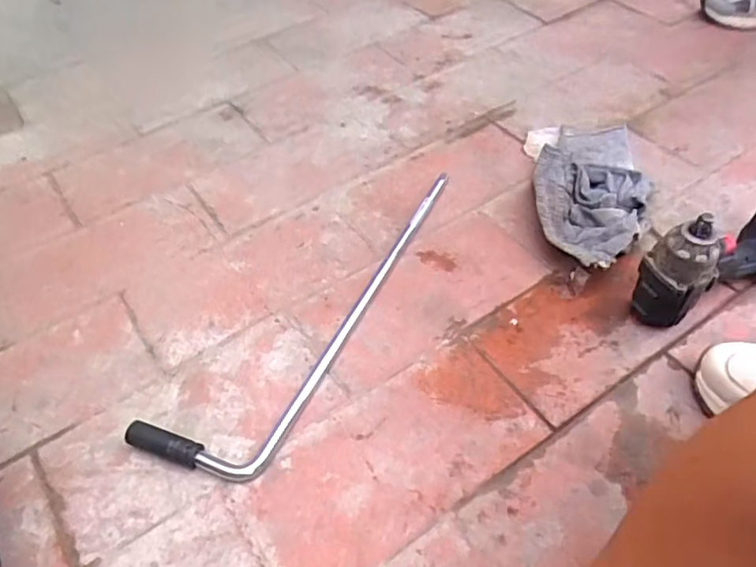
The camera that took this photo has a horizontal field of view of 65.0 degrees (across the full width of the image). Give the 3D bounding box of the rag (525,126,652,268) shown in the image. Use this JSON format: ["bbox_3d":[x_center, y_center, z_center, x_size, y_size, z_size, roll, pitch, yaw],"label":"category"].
[{"bbox_3d":[0.284,-0.130,0.800,0.148,0.051,0.318,4,51,5],"label":"rag"}]

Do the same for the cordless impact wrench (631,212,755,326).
[{"bbox_3d":[0.410,-0.040,0.670,0.256,0.141,0.074,-19,52,-13],"label":"cordless impact wrench"}]

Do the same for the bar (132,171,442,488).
[{"bbox_3d":[-0.069,0.014,0.710,0.133,0.021,0.490,23,55,20],"label":"bar"}]

